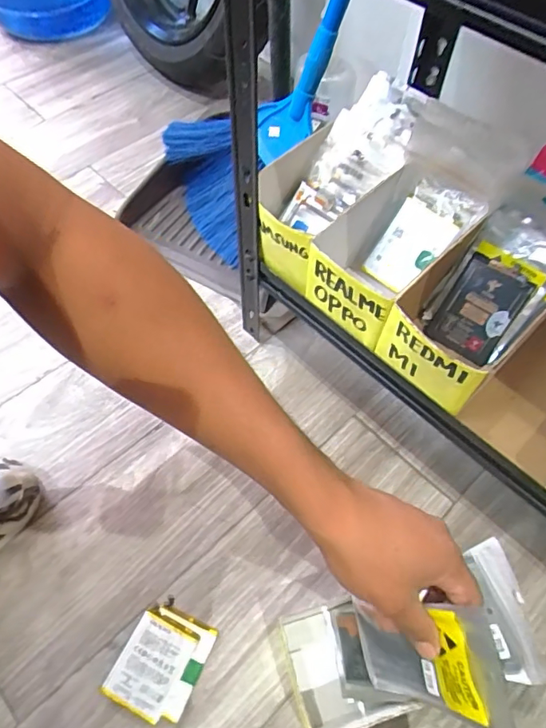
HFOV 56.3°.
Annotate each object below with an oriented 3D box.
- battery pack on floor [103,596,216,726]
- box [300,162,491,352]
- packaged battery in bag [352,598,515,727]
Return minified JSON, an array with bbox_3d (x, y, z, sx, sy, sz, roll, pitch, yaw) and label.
[{"bbox_3d":[-0.108,0.289,0.495,0.077,0.014,0.092,24,62,11],"label":"battery pack on floor"},{"bbox_3d":[0.120,-0.108,0.508,0.090,0.080,0.162,40,67,19],"label":"box"},{"bbox_3d":[0.111,0.218,0.377,0.011,0.132,0.086,-13,82,-36],"label":"packaged battery in bag"}]

